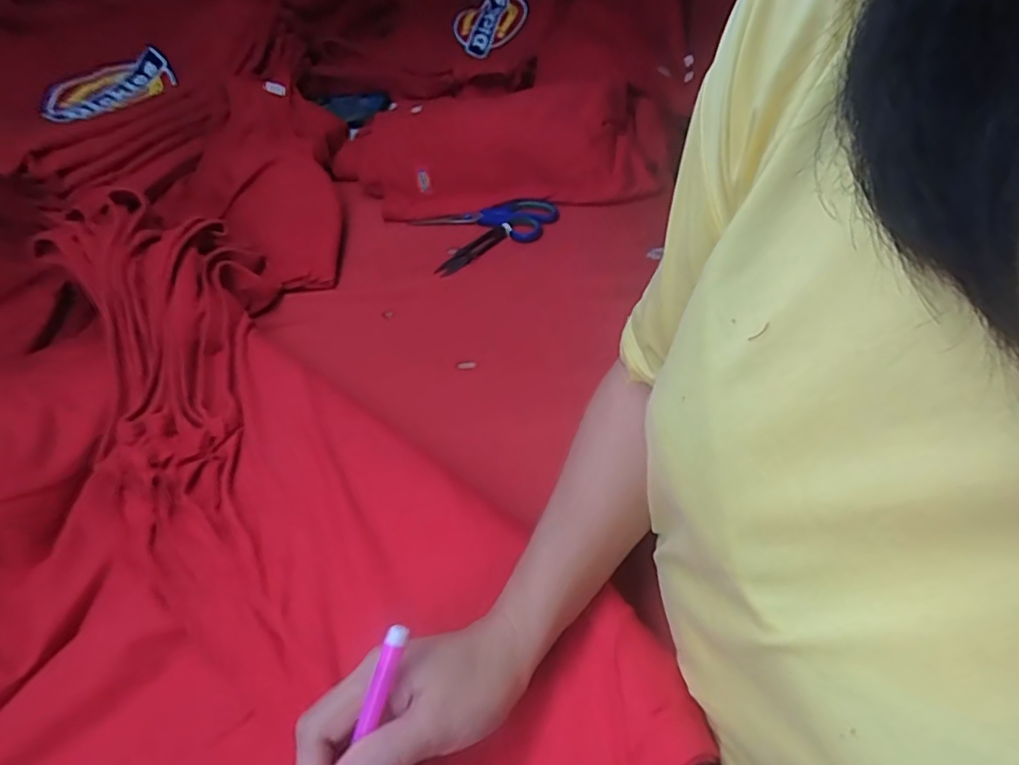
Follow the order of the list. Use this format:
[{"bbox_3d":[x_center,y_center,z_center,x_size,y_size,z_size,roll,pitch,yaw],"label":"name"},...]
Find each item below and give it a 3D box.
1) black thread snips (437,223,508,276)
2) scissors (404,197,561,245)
[{"bbox_3d":[-0.044,-0.158,0.655,0.099,0.010,0.023,-40,53,-18],"label":"black thread snips"},{"bbox_3d":[-0.034,-0.205,0.688,0.183,0.013,0.067,1,51,15],"label":"scissors"}]

